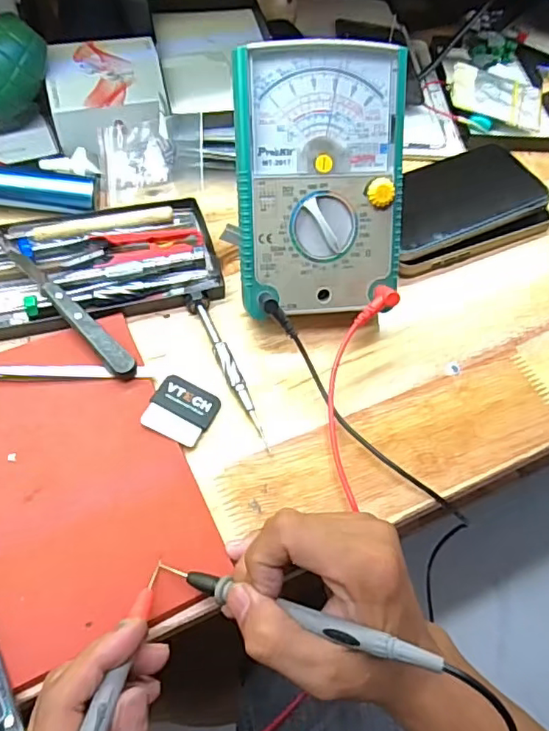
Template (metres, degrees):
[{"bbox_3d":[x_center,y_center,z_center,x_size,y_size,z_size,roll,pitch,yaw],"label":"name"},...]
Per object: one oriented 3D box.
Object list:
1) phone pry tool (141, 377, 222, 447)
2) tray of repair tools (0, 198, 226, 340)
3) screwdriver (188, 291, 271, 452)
[{"bbox_3d":[-0.058,0.028,0.354,0.039,0.004,0.042,26,52,-3],"label":"phone pry tool"},{"bbox_3d":[-0.130,-0.076,0.405,0.173,0.019,0.093,-13,59,-13],"label":"tray of repair tools"},{"bbox_3d":[-0.032,0.000,0.375,0.014,0.012,0.124,-17,60,-15],"label":"screwdriver"}]

